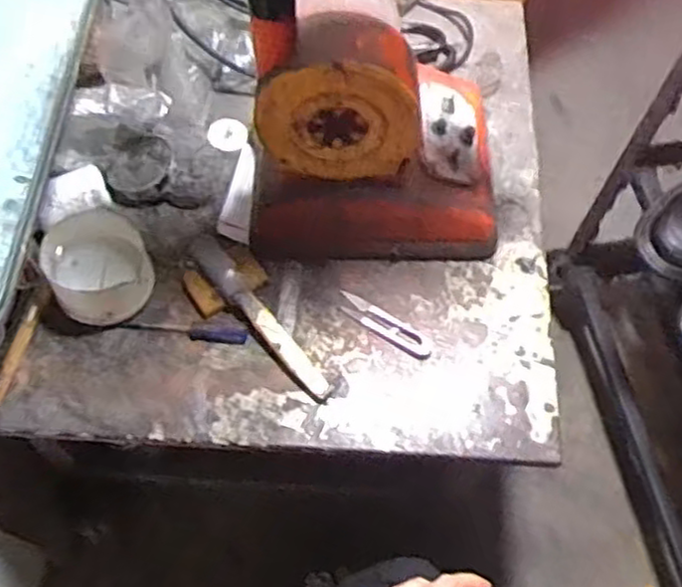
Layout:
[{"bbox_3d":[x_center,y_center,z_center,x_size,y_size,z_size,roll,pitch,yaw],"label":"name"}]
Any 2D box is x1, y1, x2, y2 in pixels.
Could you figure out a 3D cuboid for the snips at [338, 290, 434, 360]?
[{"bbox_3d":[0.042,0.030,0.690,0.099,0.006,0.027,32,65,14],"label":"snips"}]

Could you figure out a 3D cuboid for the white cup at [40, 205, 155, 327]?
[{"bbox_3d":[-0.226,-0.027,0.684,0.088,0.054,0.108,-27,66,-16],"label":"white cup"}]

